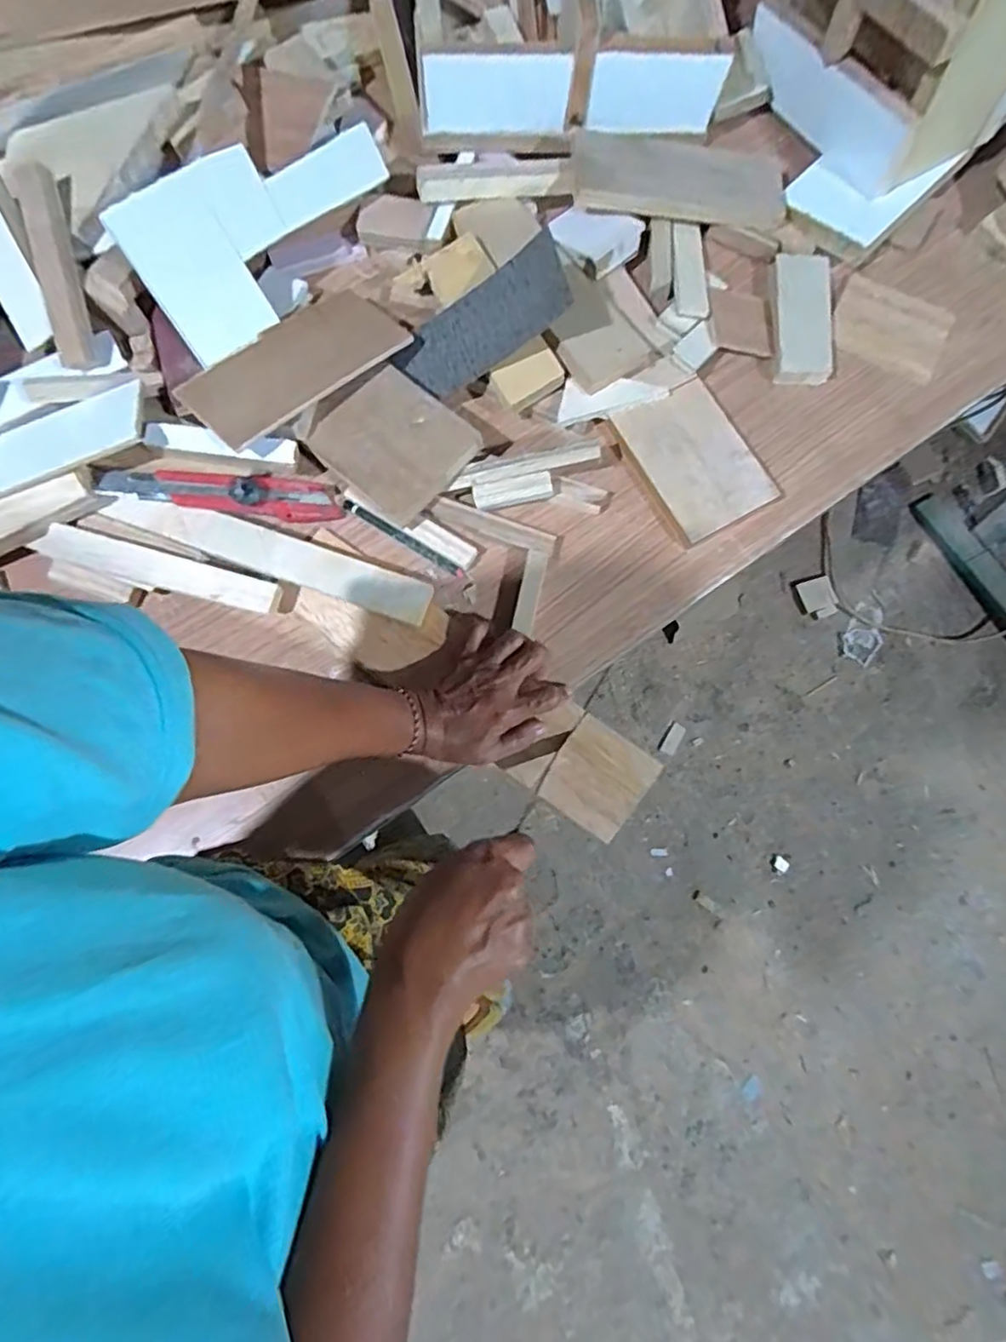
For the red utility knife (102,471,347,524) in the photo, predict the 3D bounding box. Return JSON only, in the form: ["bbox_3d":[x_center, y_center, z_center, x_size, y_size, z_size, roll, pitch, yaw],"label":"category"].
[{"bbox_3d":[-0.220,-0.144,0.498,0.174,0.022,0.033,3,77,-14],"label":"red utility knife"}]

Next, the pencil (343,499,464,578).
[{"bbox_3d":[-0.082,-0.109,0.514,0.115,0.011,0.007,32,78,5],"label":"pencil"}]

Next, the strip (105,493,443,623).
[{"bbox_3d":[-0.185,-0.093,0.495,0.264,0.015,0.035,19,79,3],"label":"strip"}]

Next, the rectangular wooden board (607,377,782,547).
[{"bbox_3d":[0.158,-0.173,0.520,0.081,0.020,0.124,-30,80,-2],"label":"rectangular wooden board"}]

